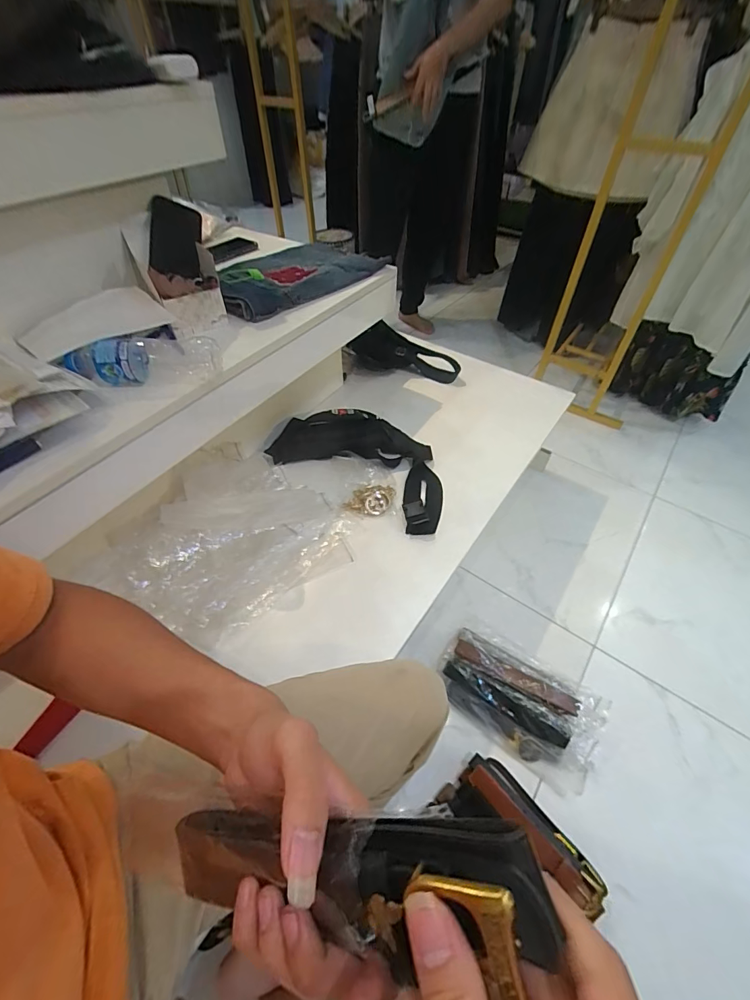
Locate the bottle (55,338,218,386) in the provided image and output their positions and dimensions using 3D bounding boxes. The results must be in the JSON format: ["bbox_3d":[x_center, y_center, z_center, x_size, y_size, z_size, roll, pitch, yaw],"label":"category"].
[{"bbox_3d":[-0.346,-0.209,0.608,0.215,0.059,0.067,-15,51,-13],"label":"bottle"}]

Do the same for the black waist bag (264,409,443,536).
[{"bbox_3d":[-0.025,-0.101,0.917,0.433,0.046,0.258,22,53,18],"label":"black waist bag"}]

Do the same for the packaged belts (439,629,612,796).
[{"bbox_3d":[0.305,0.413,0.861,0.334,0.063,0.210,29,54,21],"label":"packaged belts"}]

